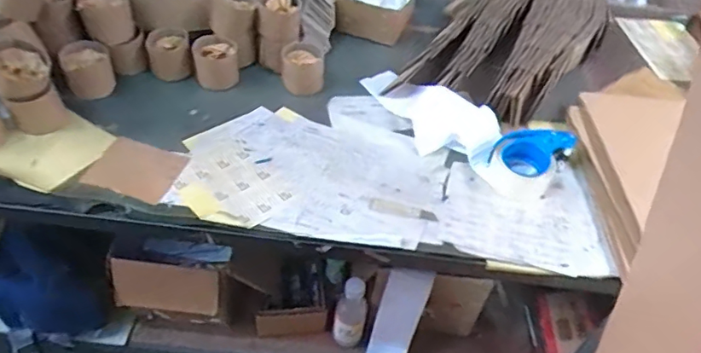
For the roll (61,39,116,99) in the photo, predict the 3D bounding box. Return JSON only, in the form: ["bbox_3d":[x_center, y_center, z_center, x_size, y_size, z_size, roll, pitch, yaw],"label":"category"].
[{"bbox_3d":[-0.505,-0.214,1.022,0.086,0.085,0.082,-12,49,-17],"label":"roll"}]

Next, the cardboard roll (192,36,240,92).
[{"bbox_3d":[-0.269,-0.226,1.067,0.083,0.086,0.071,-5,47,-11],"label":"cardboard roll"}]

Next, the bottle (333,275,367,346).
[{"bbox_3d":[0.003,0.283,1.081,0.054,0.186,0.053,22,48,14],"label":"bottle"}]

